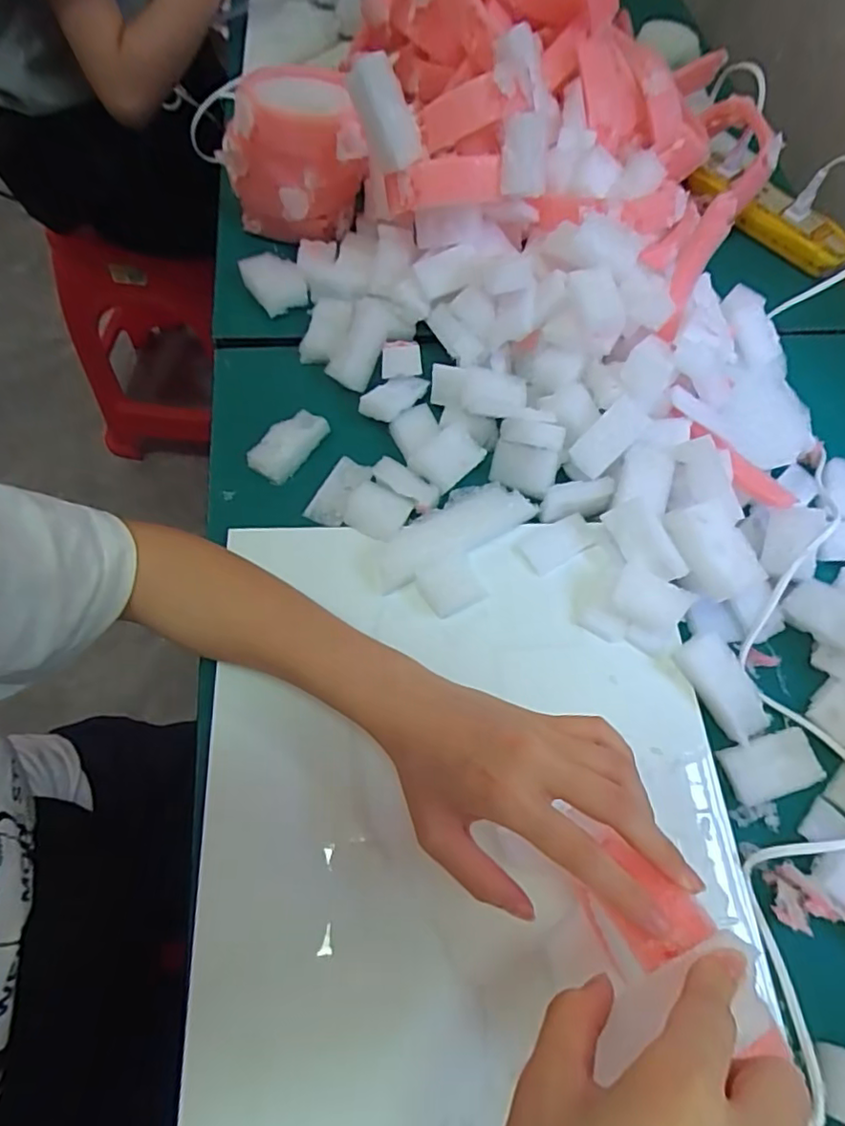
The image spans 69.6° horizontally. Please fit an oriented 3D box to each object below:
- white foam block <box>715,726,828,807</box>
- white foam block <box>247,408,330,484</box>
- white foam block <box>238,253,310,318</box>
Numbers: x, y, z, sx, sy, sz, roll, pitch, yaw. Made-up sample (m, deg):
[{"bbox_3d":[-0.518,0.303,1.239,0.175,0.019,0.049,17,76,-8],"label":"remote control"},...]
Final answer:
[{"bbox_3d":[0.211,0.123,0.368,0.052,0.013,0.034,-12,65,-11],"label":"white foam block"},{"bbox_3d":[-0.097,-0.088,0.443,0.028,0.017,0.061,40,67,14],"label":"white foam block"},{"bbox_3d":[-0.123,-0.234,0.506,0.040,0.017,0.054,-31,70,-19],"label":"white foam block"}]

